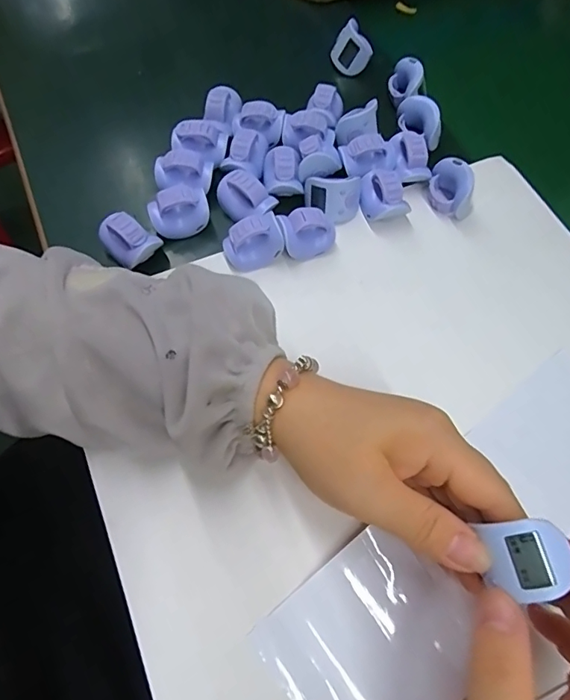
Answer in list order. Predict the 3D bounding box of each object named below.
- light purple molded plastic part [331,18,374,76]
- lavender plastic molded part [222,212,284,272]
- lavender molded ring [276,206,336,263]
[{"bbox_3d":[0.056,-0.257,0.406,0.035,0.031,0.021,53,32,-14],"label":"light purple molded plastic part"},{"bbox_3d":[-0.022,-0.073,0.319,0.036,0.029,0.023,-17,67,-11],"label":"lavender plastic molded part"},{"bbox_3d":[0.016,-0.080,0.325,0.036,0.029,0.023,-18,67,-11],"label":"lavender molded ring"}]

